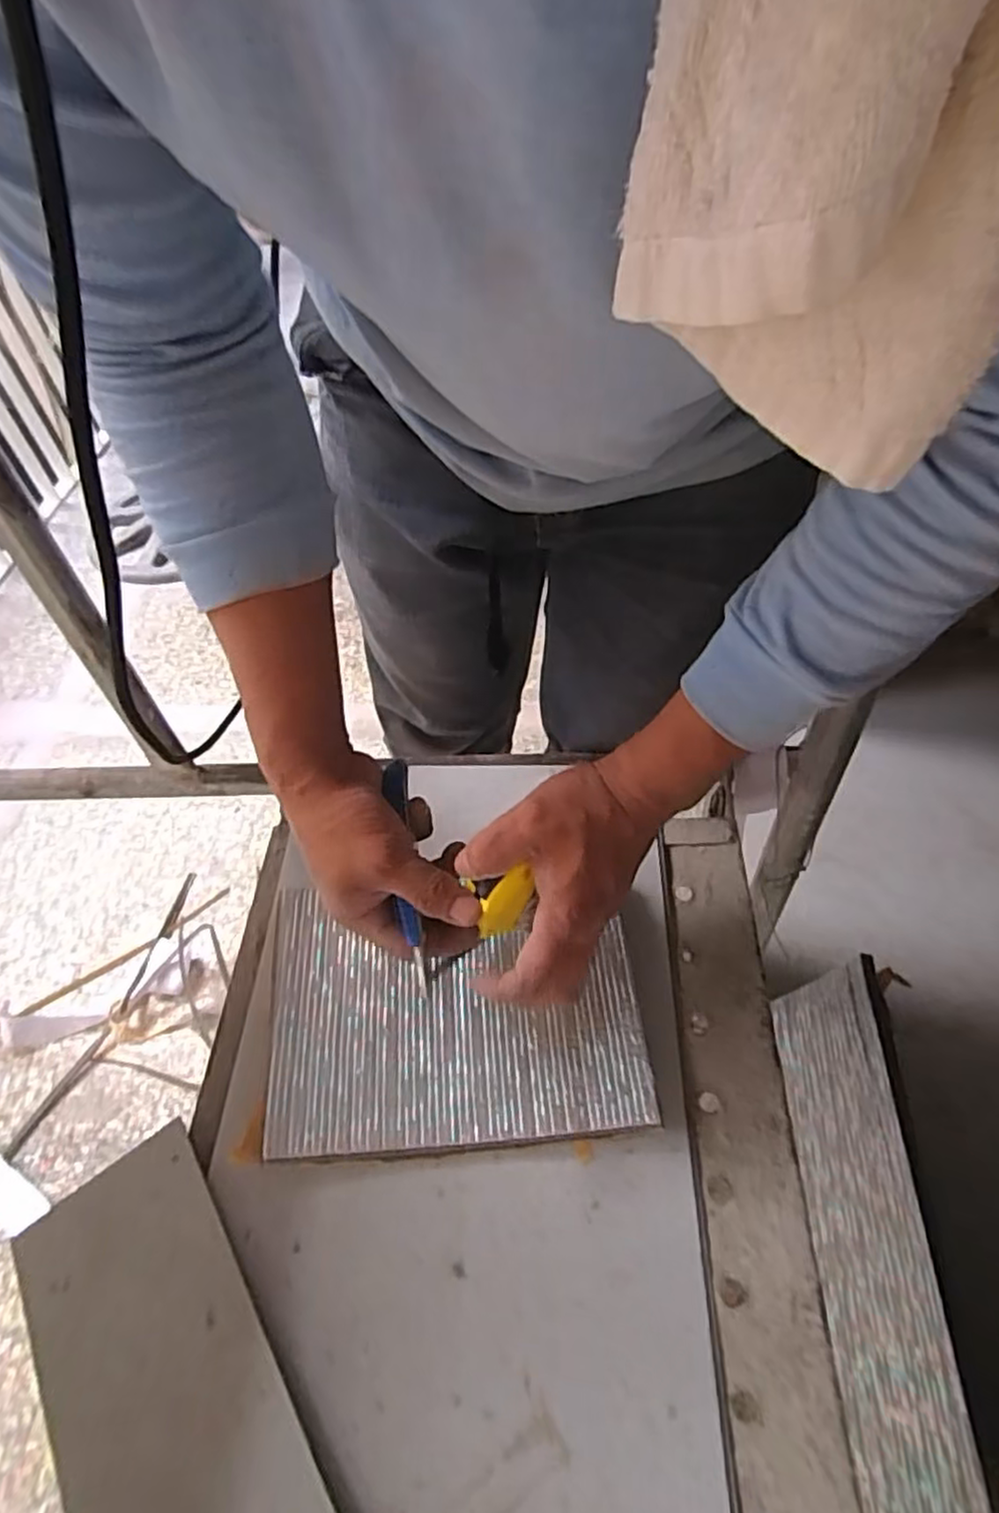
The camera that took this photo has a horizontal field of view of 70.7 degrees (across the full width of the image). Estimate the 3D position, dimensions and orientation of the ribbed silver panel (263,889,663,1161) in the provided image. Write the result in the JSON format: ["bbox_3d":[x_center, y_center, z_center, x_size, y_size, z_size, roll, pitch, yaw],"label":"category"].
[{"bbox_3d":[-0.033,0.175,0.485,0.250,0.021,0.166,-5,53,2],"label":"ribbed silver panel"}]

